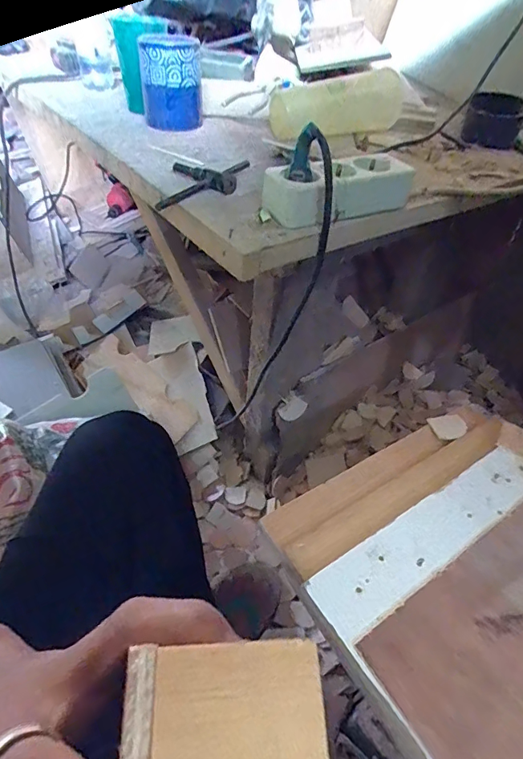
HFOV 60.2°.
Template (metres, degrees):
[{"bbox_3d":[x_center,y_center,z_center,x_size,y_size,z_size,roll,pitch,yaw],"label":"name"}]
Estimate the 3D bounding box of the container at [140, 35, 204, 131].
[{"bbox_3d":[-0.127,-0.407,0.630,0.087,0.113,0.084,-3,48,-3],"label":"container"}]

